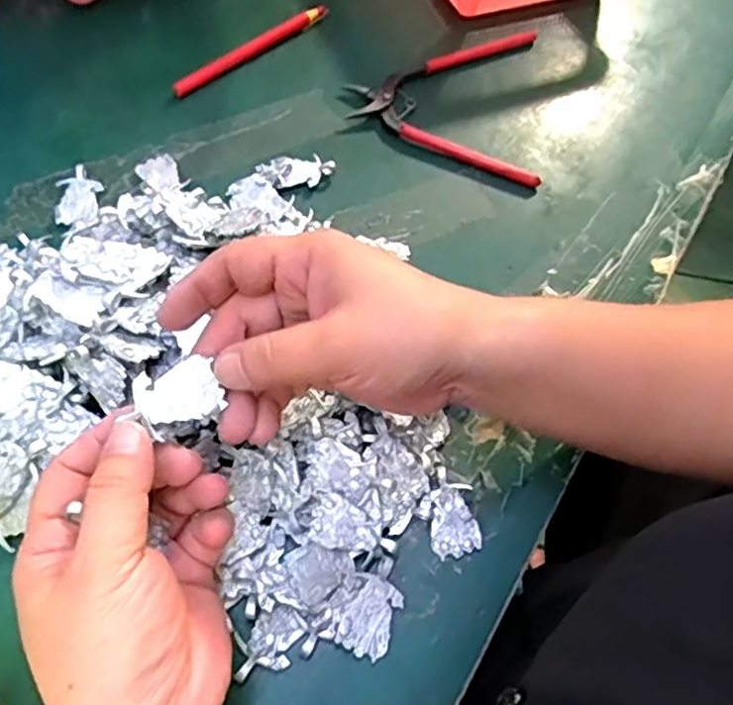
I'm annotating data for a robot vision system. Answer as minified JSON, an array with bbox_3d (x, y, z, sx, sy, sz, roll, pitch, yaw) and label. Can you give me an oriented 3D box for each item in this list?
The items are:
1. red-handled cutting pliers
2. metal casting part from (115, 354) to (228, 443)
[{"bbox_3d":[0.068,-0.193,0.459,0.145,0.017,0.134,20,62,6],"label":"red-handled cutting pliers"},{"bbox_3d":[-0.074,0.016,0.250,0.031,0.004,0.025,-29,95,-17],"label":"metal casting part"}]

